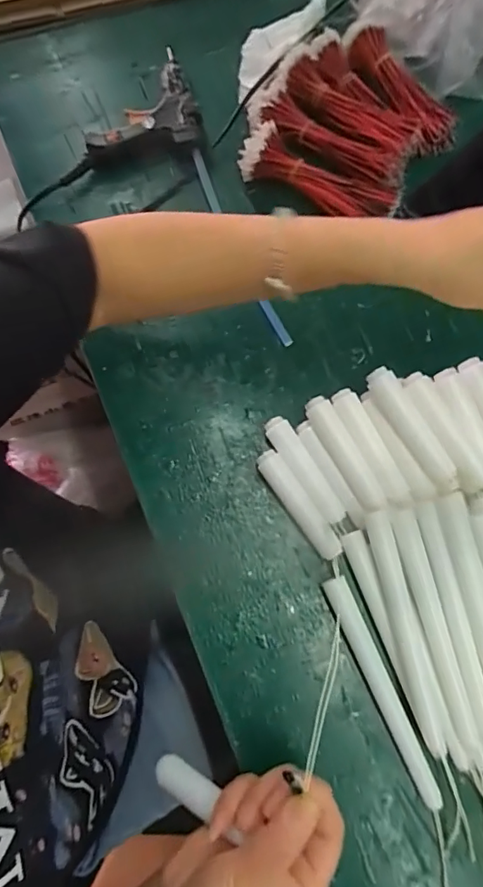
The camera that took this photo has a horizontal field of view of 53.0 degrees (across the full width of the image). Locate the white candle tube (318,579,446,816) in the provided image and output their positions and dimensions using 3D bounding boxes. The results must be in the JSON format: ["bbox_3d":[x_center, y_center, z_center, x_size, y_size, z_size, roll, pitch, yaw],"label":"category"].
[{"bbox_3d":[0.096,0.162,0.324,0.018,0.013,0.149,-23,76,-8],"label":"white candle tube"}]

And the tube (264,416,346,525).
[{"bbox_3d":[0.047,0.020,0.365,0.019,0.017,0.088,-31,77,-10],"label":"tube"}]

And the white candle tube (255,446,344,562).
[{"bbox_3d":[0.042,0.046,0.357,0.017,0.019,0.088,-32,77,-10],"label":"white candle tube"}]

